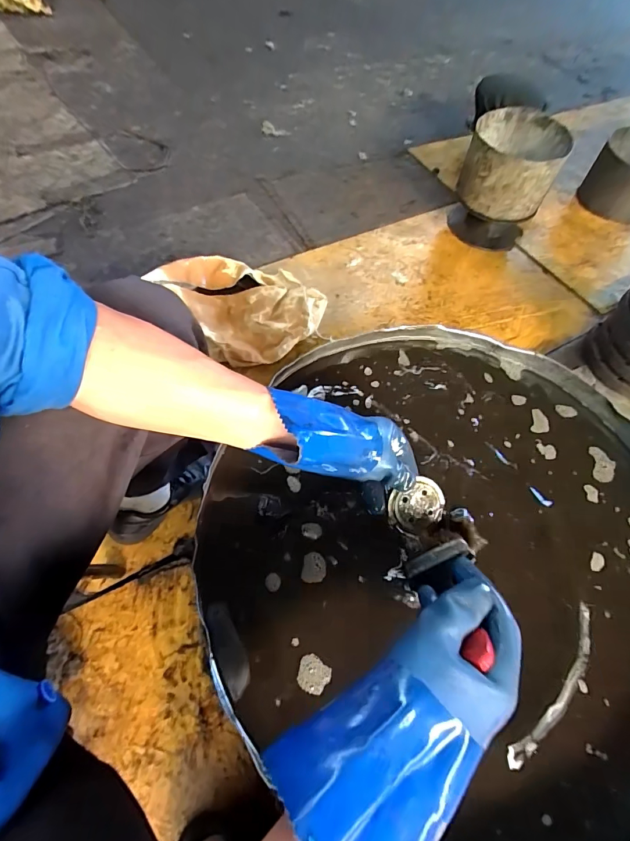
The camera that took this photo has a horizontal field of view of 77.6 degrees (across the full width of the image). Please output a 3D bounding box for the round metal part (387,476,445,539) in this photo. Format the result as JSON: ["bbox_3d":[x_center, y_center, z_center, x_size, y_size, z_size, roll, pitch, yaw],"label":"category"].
[{"bbox_3d":[0.120,0.102,0.460,0.070,0.005,0.054,-33,88,-8],"label":"round metal part"}]

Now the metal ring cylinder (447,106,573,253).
[{"bbox_3d":[0.615,-0.775,1.293,0.279,0.295,0.273,22,62,10],"label":"metal ring cylinder"}]

